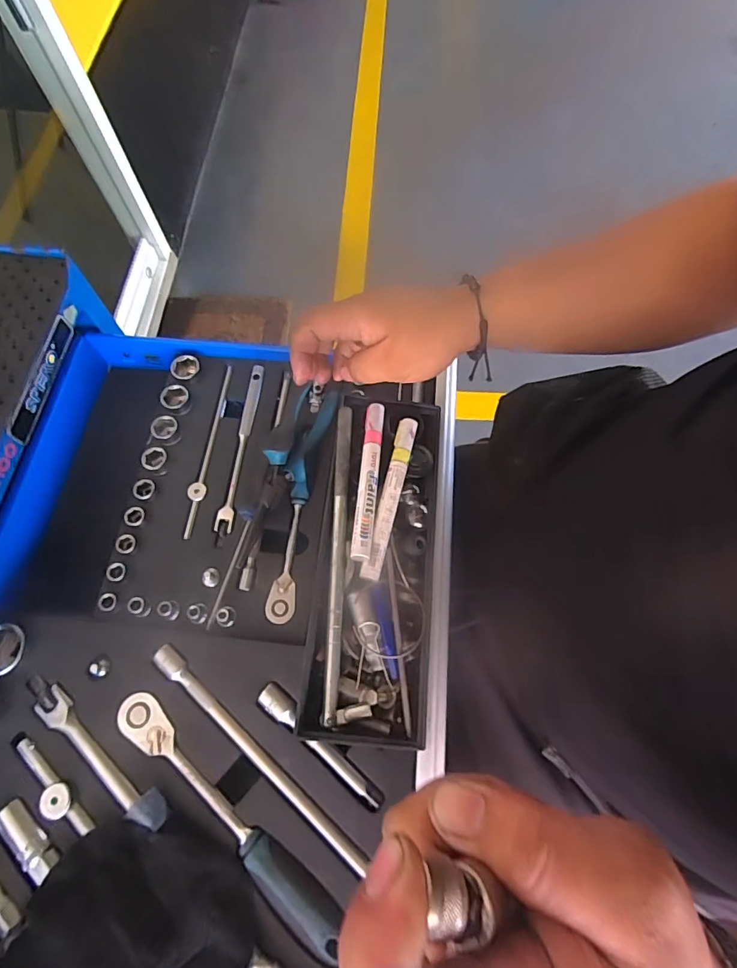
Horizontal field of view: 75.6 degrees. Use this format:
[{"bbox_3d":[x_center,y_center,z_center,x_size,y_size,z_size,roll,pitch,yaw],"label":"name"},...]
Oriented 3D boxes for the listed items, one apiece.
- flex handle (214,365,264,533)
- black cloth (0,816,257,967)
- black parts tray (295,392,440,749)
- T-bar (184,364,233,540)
[{"bbox_3d":[-0.129,-0.040,0.481,0.016,0.017,0.181,5,67,3],"label":"flex handle"},{"bbox_3d":[-0.163,0.313,0.318,0.146,0.026,0.152,37,72,16],"label":"black cloth"},{"bbox_3d":[0.007,0.056,0.396,0.097,0.061,0.283,5,67,3],"label":"black parts tray"},{"bbox_3d":[-0.162,-0.040,0.481,0.016,0.011,0.195,4,67,3],"label":"T-bar"}]

